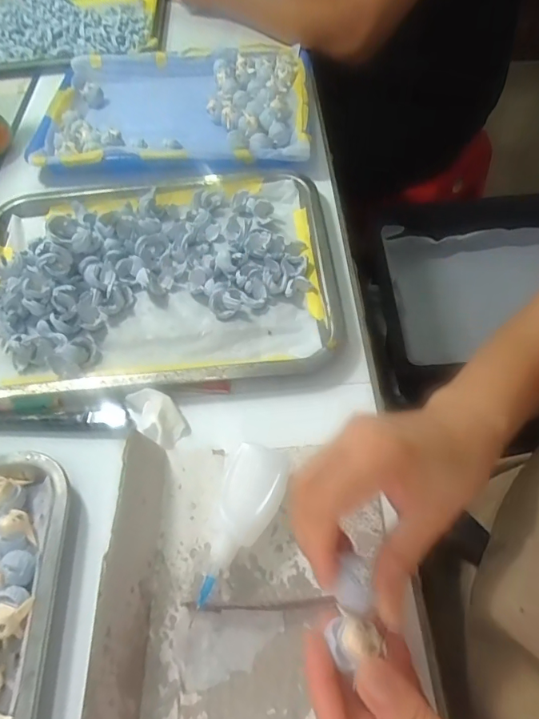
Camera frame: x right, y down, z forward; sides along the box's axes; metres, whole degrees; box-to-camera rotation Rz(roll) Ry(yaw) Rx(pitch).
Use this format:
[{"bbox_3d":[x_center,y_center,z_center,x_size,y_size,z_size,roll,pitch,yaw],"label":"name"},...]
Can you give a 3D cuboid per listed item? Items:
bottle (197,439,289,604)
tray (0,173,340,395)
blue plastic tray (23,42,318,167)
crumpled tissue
[{"bbox_3d":[-0.015,0.105,0.317,0.040,0.030,0.104,13,58,11],"label":"bottle"},{"bbox_3d":[-0.120,-0.090,0.458,0.353,0.033,0.265,-6,56,-1],"label":"tray"},{"bbox_3d":[-0.113,-0.326,0.605,0.323,0.028,0.235,3,56,5],"label":"blue plastic tray"},{"bbox_3d":[-0.089,0.044,0.377,0.033,0.017,0.055,-37,62,-20],"label":"crumpled tissue"}]

